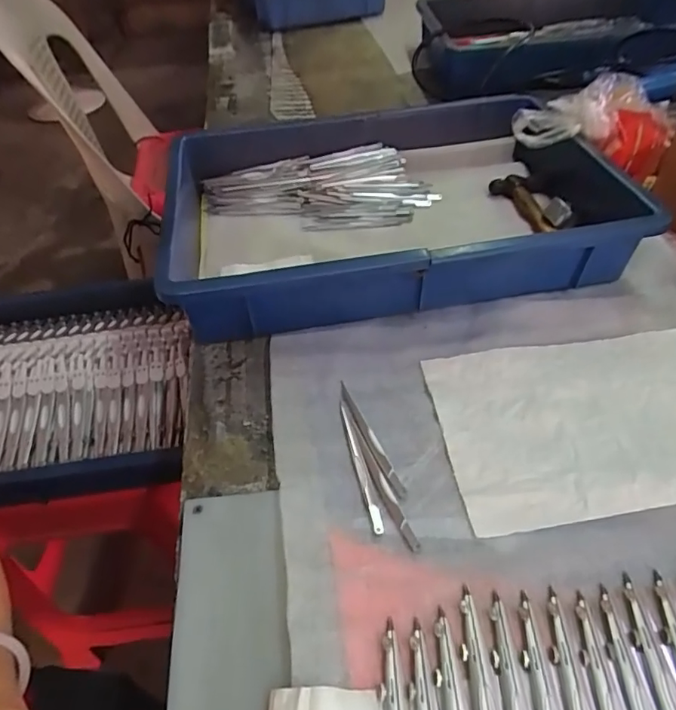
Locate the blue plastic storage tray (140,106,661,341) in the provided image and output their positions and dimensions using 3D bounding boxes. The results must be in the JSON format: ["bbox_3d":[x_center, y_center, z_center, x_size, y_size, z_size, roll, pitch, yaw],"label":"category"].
[{"bbox_3d":[0.051,-0.155,0.525,0.428,0.074,0.288,-9,48,-4],"label":"blue plastic storage tray"}]

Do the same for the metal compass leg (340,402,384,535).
[{"bbox_3d":[0.014,0.076,0.364,0.007,0.004,0.107,-12,48,-7],"label":"metal compass leg"}]

